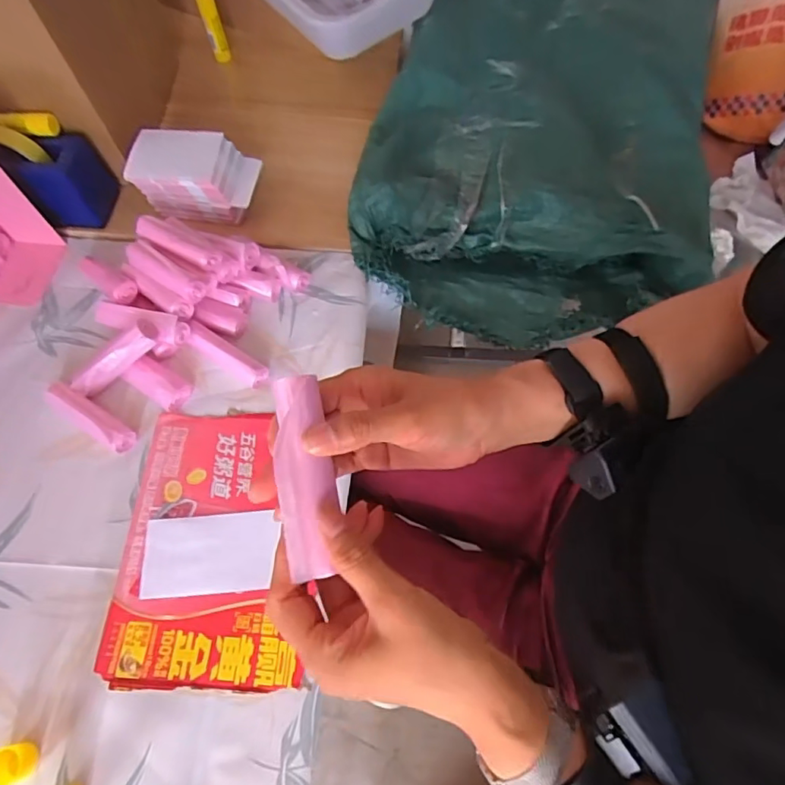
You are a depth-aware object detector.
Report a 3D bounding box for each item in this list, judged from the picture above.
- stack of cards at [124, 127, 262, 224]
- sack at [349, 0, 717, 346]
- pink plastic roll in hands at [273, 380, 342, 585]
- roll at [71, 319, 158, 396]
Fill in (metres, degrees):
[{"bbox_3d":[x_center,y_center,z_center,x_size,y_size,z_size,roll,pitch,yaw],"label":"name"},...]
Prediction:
[{"bbox_3d":[-0.260,-0.289,0.722,0.149,0.084,0.086,5,66,3],"label":"stack of cards"},{"bbox_3d":[0.236,-0.446,0.826,0.480,0.170,0.771,9,66,5],"label":"sack"},{"bbox_3d":[-0.049,0.045,0.305,0.029,0.015,0.111,-6,80,-1],"label":"pink plastic roll in hands"},{"bbox_3d":[-0.317,-0.037,0.602,0.116,0.032,0.029,-36,65,10],"label":"roll"}]

